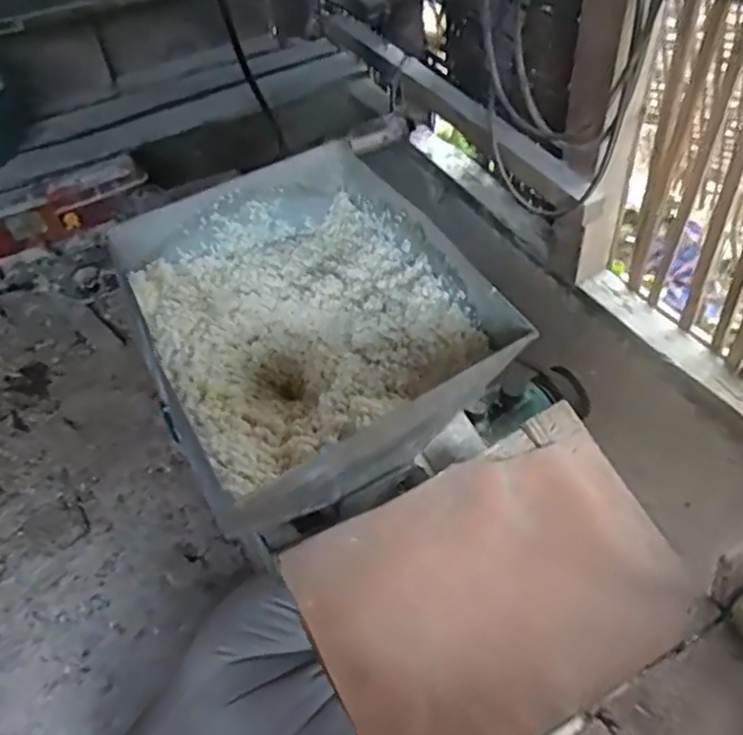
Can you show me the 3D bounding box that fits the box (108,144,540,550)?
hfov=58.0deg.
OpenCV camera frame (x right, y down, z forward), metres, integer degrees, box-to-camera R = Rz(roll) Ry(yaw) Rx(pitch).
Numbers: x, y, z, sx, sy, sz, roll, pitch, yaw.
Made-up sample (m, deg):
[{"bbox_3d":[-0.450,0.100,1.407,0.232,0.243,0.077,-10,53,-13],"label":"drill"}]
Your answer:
[{"bbox_3d":[-0.047,0.003,0.568,0.239,0.207,0.278,-22,52,-12],"label":"box"}]

